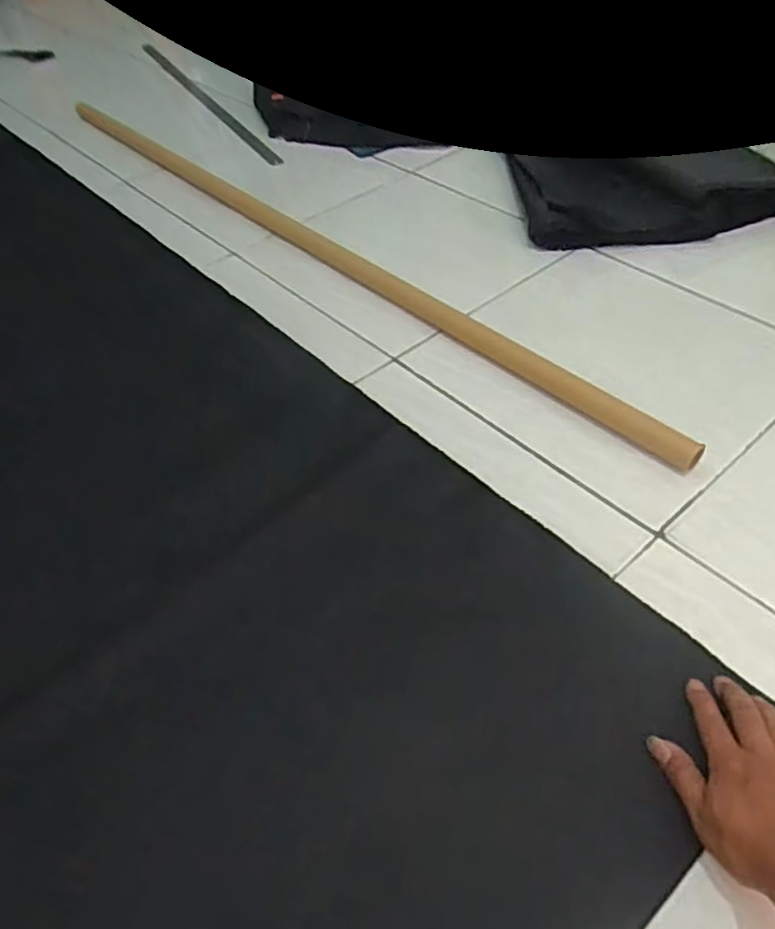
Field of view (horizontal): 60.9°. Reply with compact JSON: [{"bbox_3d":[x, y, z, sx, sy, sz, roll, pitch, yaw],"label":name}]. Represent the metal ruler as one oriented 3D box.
[{"bbox_3d":[-0.428,-0.851,1.525,0.030,0.009,0.823,-26,53,-19],"label":"metal ruler"}]

